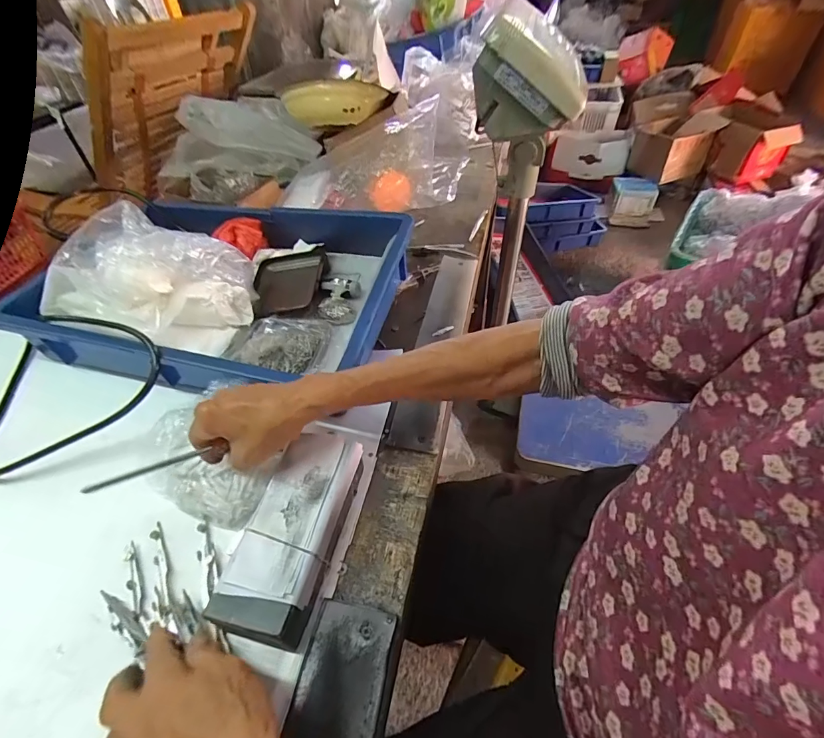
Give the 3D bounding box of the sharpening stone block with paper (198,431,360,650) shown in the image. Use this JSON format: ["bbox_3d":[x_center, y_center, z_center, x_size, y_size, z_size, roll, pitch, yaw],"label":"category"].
[{"bbox_3d":[-0.089,0.128,0.334,0.065,0.047,0.152,8,48,12],"label":"sharpening stone block with paper"}]

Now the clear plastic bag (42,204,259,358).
[{"bbox_3d":[-0.300,-0.097,0.476,0.199,0.122,0.111,3,47,7],"label":"clear plastic bag"}]

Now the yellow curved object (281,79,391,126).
[{"bbox_3d":[-0.141,-0.495,0.769,0.189,0.071,0.060,-8,47,-4],"label":"yellow curved object"}]

